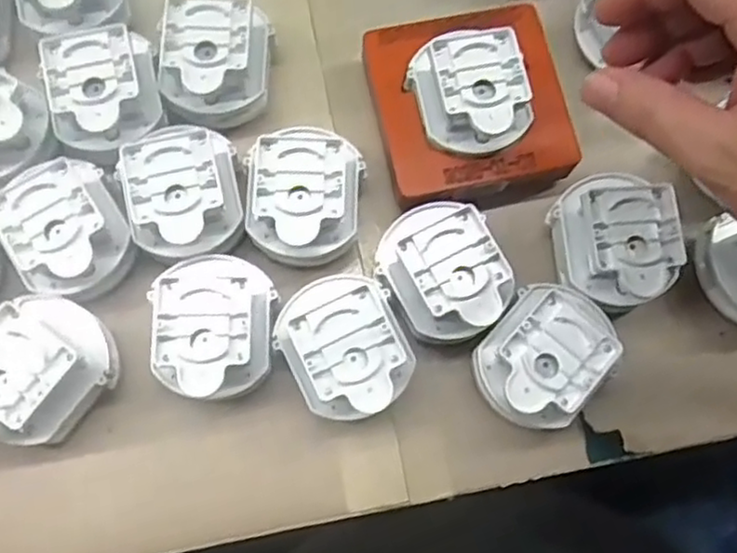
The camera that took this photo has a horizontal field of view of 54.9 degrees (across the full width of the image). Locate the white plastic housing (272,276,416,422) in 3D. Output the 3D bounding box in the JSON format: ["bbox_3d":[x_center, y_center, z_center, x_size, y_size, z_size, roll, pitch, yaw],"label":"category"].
[{"bbox_3d":[-0.011,0.035,0.350,0.058,0.048,0.069,-20,77,-7],"label":"white plastic housing"}]

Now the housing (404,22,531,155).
[{"bbox_3d":[0.053,-0.095,0.364,0.052,0.031,0.058,-20,77,-7],"label":"housing"}]

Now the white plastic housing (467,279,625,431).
[{"bbox_3d":[0.086,0.040,0.352,0.054,0.049,0.072,37,77,7],"label":"white plastic housing"}]

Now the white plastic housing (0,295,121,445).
[{"bbox_3d":[-0.158,0.046,0.343,0.061,0.050,0.070,32,77,6],"label":"white plastic housing"}]

